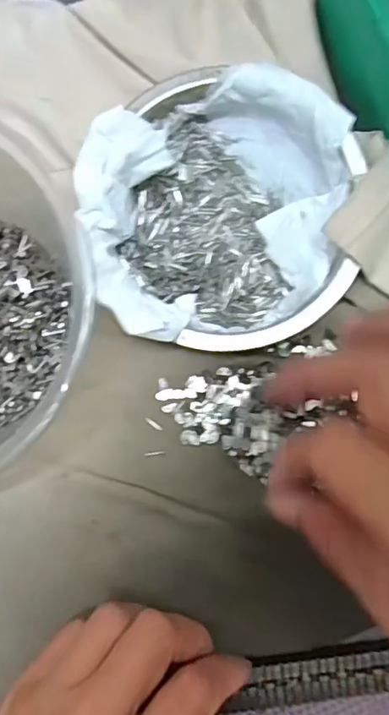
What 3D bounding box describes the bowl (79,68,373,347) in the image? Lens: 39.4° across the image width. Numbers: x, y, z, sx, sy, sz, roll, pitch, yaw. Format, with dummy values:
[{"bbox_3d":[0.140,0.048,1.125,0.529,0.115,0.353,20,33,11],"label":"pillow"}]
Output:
[{"bbox_3d":[0.010,-0.064,0.241,0.115,0.038,0.118,0,85,-5],"label":"bowl"}]

